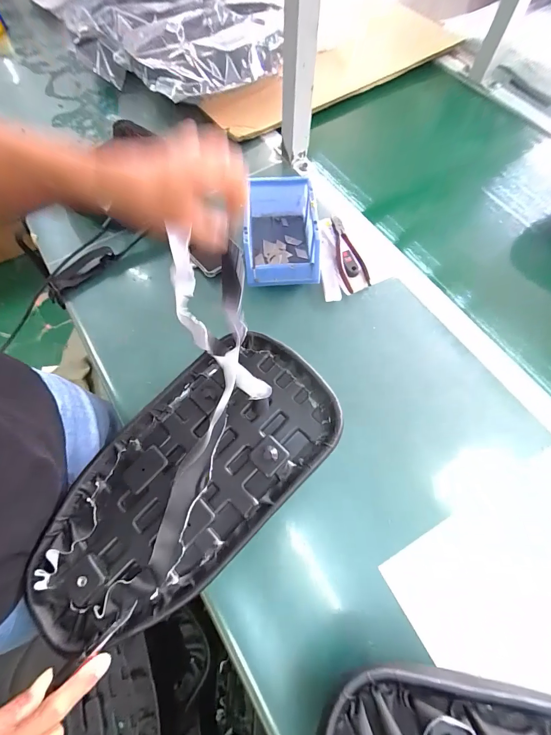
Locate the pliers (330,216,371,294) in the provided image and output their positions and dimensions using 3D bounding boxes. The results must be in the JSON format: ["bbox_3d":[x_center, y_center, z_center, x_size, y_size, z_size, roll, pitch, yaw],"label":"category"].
[{"bbox_3d":[0.124,-0.204,0.578,0.047,0.015,0.156,-15,69,-4],"label":"pliers"}]

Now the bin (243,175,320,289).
[{"bbox_3d":[0.010,-0.224,0.557,0.117,0.068,0.184,-4,69,0],"label":"bin"}]

